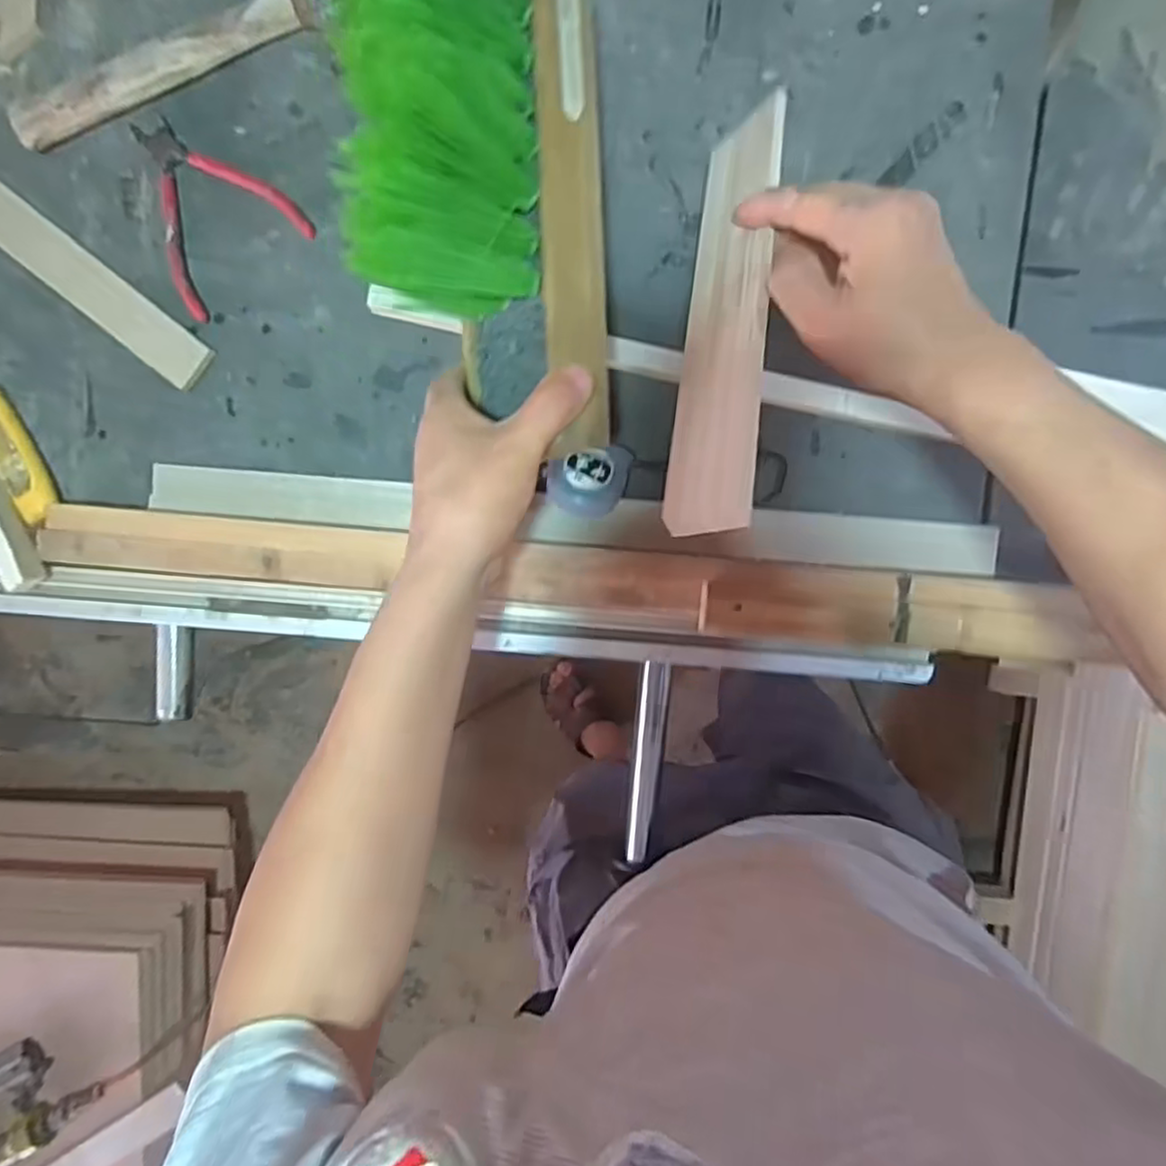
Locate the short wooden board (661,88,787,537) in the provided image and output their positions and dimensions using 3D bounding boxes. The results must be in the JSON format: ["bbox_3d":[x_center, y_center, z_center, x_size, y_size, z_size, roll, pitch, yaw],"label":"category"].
[{"bbox_3d":[0.082,-0.158,0.398,0.009,0.053,0.281,27,63,-38],"label":"short wooden board"}]

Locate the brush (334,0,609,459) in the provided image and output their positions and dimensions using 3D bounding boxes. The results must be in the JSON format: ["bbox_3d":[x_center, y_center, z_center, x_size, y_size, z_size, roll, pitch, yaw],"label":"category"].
[{"bbox_3d":[-0.060,-0.226,0.399,0.140,0.091,0.290,-4,96,2],"label":"brush"}]

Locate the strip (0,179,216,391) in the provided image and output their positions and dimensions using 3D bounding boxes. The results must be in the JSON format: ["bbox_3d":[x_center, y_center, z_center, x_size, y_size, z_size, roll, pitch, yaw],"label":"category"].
[{"bbox_3d":[-0.433,-0.272,0.542,0.344,0.013,0.042,38,96,-2],"label":"strip"}]

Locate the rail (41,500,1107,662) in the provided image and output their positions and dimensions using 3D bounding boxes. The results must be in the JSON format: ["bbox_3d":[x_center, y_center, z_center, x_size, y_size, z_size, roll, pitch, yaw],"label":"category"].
[{"bbox_3d":[0.000,-0.002,0.549,0.810,0.035,0.056,6,97,1],"label":"rail"}]

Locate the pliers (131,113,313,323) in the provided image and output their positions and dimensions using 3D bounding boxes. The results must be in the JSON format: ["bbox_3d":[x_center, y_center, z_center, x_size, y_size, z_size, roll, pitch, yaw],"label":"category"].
[{"bbox_3d":[-0.291,-0.290,0.539,0.115,0.010,0.136,-35,94,5],"label":"pliers"}]

